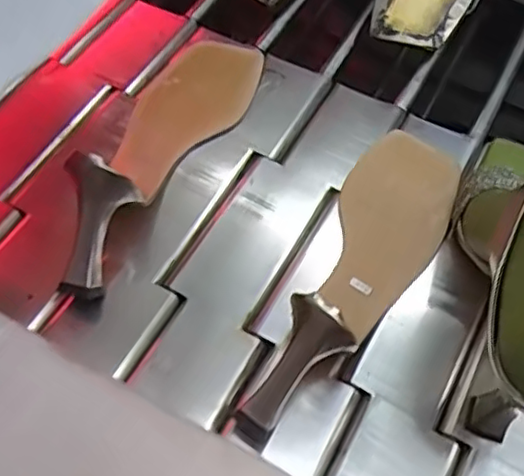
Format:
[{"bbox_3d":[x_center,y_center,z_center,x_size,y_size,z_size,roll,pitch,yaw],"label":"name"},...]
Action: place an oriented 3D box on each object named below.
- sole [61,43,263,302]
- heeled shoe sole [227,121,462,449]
[{"bbox_3d":[-0.073,-0.070,0.448,0.076,0.082,0.241,21,50,11],"label":"sole"},{"bbox_3d":[0.066,0.006,0.398,0.075,0.076,0.243,28,60,14],"label":"heeled shoe sole"}]

